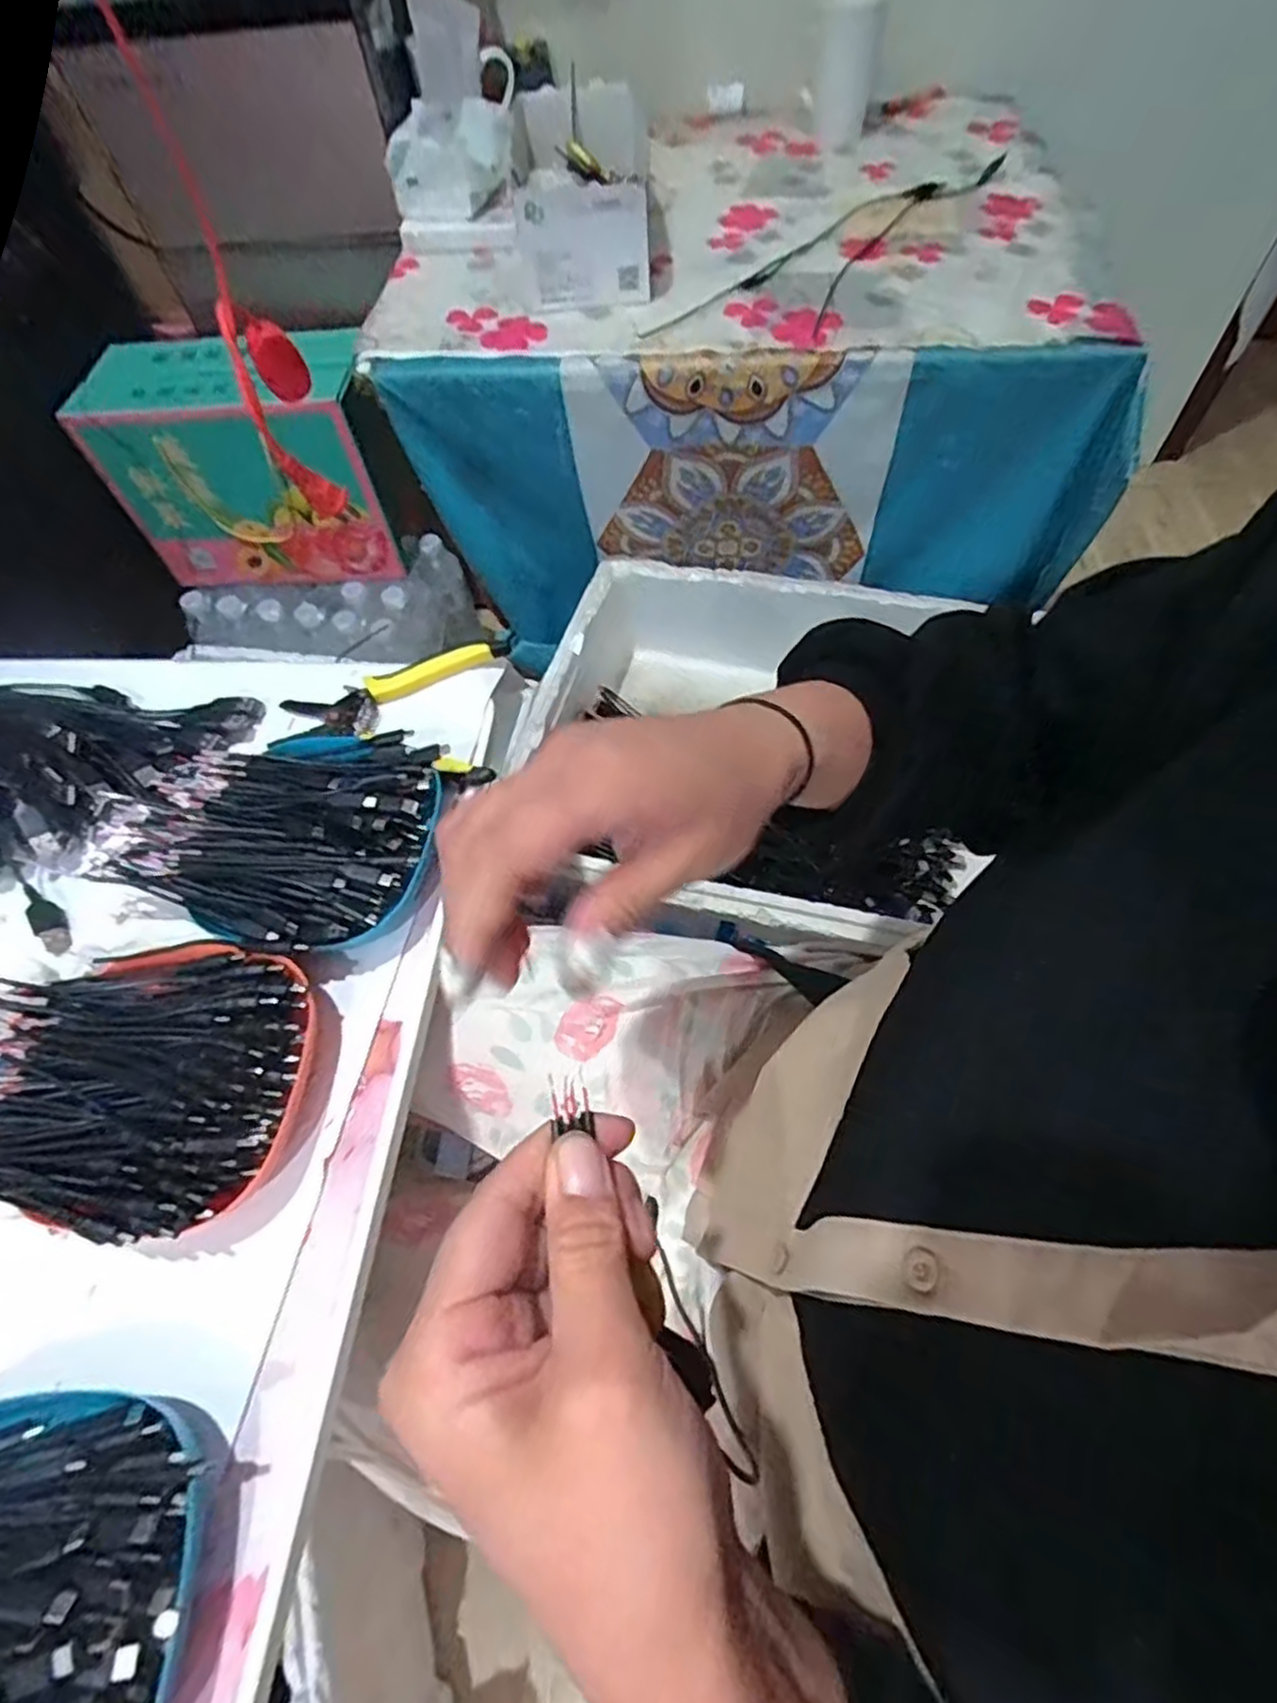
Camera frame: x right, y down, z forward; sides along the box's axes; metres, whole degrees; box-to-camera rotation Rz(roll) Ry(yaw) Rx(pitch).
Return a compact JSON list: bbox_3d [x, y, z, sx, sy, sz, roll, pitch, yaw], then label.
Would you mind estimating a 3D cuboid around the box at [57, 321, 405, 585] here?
[{"bbox_3d":[-0.486,-0.492,0.950,0.325,0.234,0.141,2,61,5],"label":"box"}]

